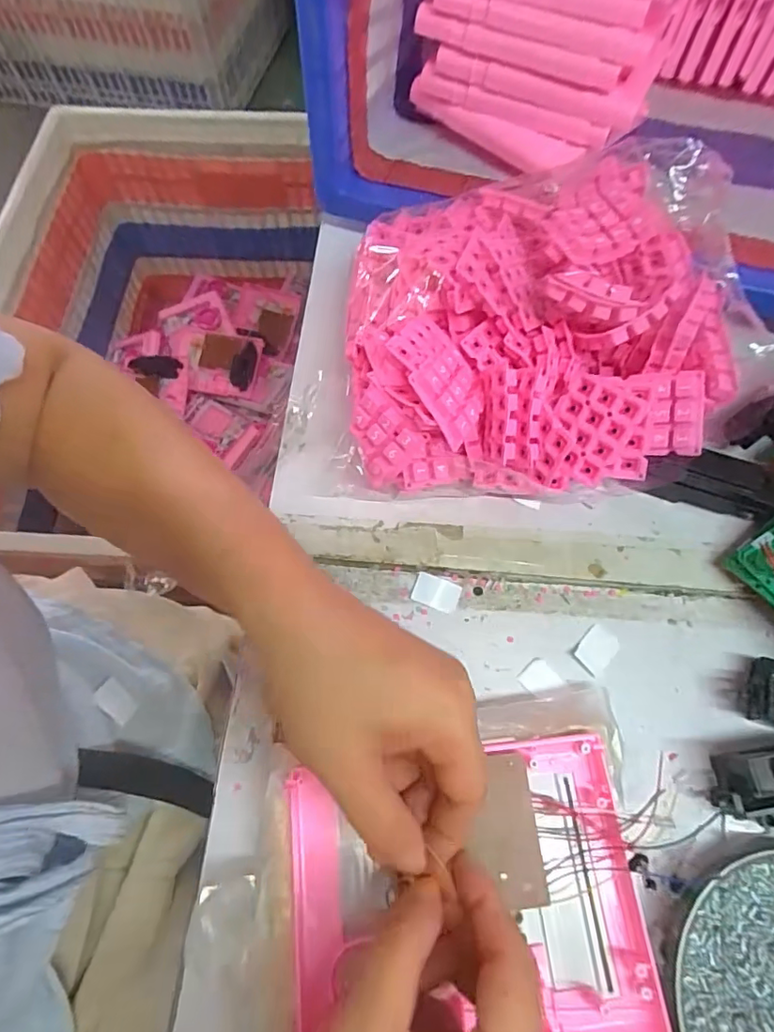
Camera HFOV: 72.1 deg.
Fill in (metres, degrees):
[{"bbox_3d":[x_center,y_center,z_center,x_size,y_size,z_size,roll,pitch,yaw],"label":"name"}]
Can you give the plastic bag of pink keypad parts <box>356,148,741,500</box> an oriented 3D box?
[{"bbox_3d":[0.100,-0.129,0.361,0.253,0.100,0.221,-3,67,-1],"label":"plastic bag of pink keypad parts"}]

